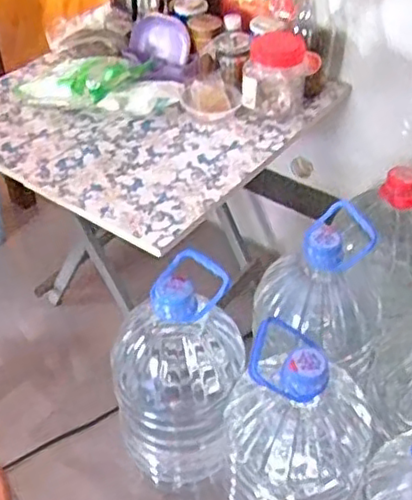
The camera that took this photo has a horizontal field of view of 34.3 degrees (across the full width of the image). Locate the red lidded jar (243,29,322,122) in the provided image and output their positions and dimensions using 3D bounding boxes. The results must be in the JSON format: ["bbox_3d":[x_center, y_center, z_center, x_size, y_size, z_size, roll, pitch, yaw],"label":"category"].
[{"bbox_3d":[0.135,-0.318,1.197,0.101,0.131,0.105,0,44,0],"label":"red lidded jar"}]

